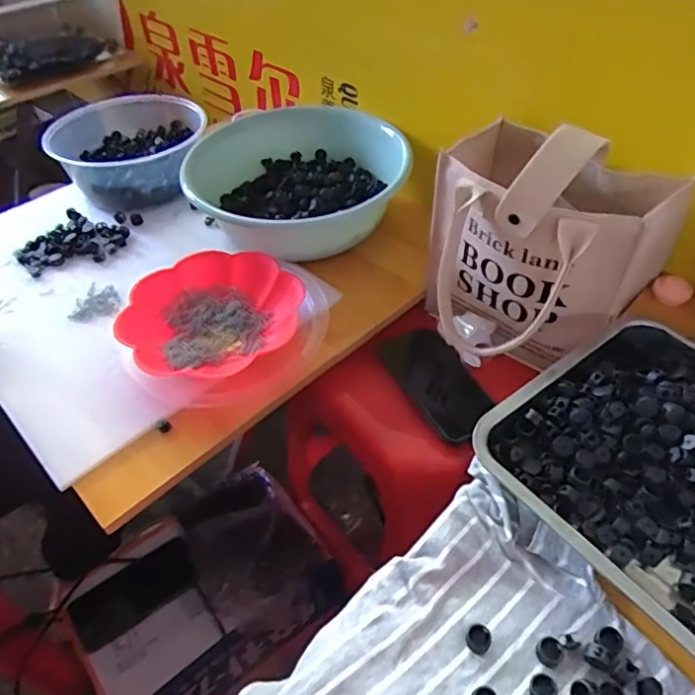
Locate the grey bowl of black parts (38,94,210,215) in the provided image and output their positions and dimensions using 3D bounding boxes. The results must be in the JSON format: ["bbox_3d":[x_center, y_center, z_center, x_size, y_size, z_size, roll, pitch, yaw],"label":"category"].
[{"bbox_3d":[-0.341,-0.310,0.879,0.194,0.092,0.197,-1,47,2],"label":"grey bowl of black parts"}]

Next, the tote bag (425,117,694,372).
[{"bbox_3d":[0.195,-0.109,0.593,0.229,0.220,0.201,29,55,26],"label":"tote bag"}]

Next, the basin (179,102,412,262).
[{"bbox_3d":[-0.061,-0.232,0.782,0.279,0.088,0.248,12,49,13],"label":"basin"}]

